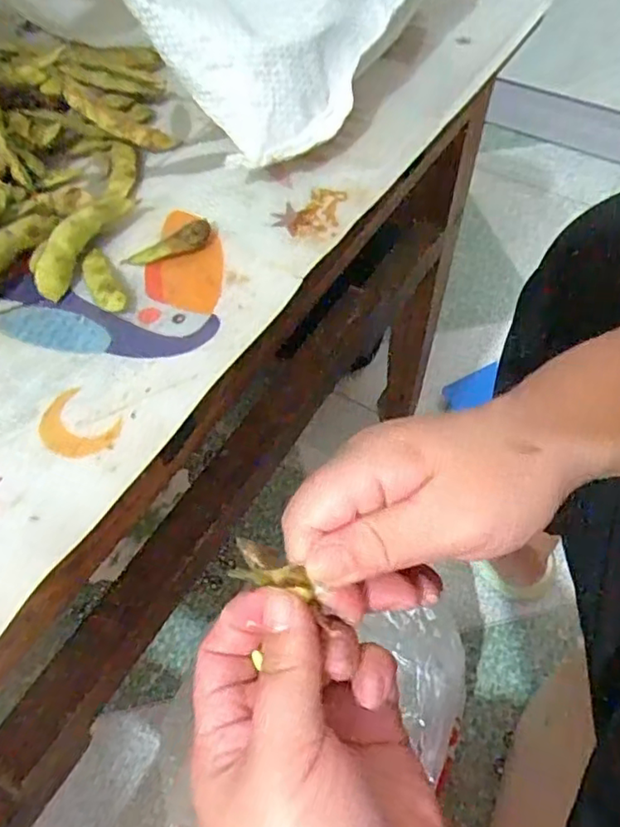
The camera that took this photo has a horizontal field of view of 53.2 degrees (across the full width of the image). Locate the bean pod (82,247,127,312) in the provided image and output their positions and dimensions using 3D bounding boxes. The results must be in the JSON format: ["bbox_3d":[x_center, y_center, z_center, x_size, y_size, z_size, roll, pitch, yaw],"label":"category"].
[{"bbox_3d":[-0.088,-0.057,0.259,0.012,0.007,0.041,-22,58,-14],"label":"bean pod"}]

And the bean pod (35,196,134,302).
[{"bbox_3d":[-0.100,-0.076,0.269,0.014,0.013,0.061,19,58,13],"label":"bean pod"}]

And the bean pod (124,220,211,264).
[{"bbox_3d":[-0.062,-0.074,0.271,0.039,0.007,0.014,-27,60,-17],"label":"bean pod"}]

